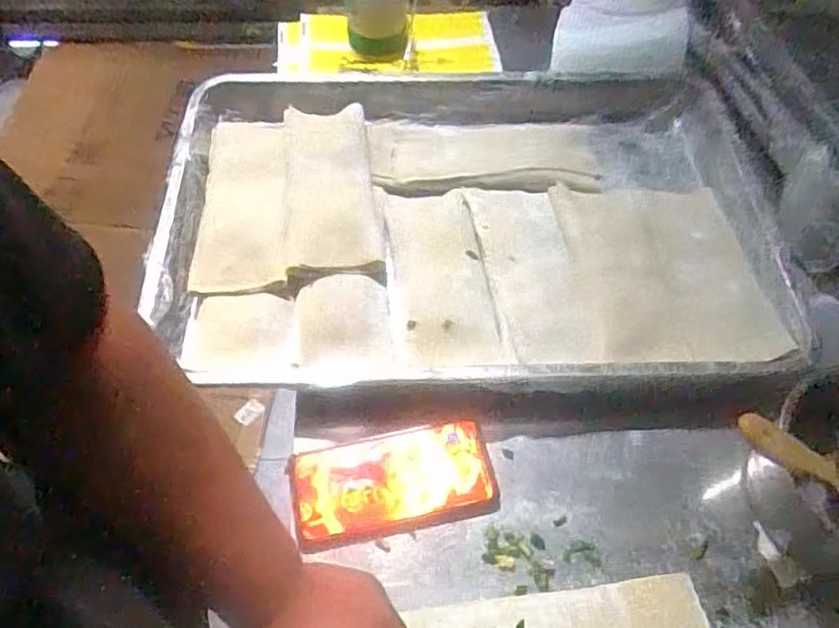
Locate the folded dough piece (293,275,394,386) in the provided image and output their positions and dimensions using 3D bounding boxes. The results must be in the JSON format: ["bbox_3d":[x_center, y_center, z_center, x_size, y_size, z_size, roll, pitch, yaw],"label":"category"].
[{"bbox_3d":[-0.069,0.015,0.574,0.084,0.016,0.105,-4,57,-4],"label":"folded dough piece"}]

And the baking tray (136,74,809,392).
[{"bbox_3d":[0.033,-0.103,0.642,0.553,0.044,0.392,-1,57,-2],"label":"baking tray"}]

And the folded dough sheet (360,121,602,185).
[{"bbox_3d":[0.070,-0.186,0.710,0.248,0.008,0.099,0,57,-2],"label":"folded dough sheet"}]

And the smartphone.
[{"bbox_3d":[-0.020,0.134,0.518,0.157,0.007,0.082,-9,58,-8],"label":"smartphone"}]

